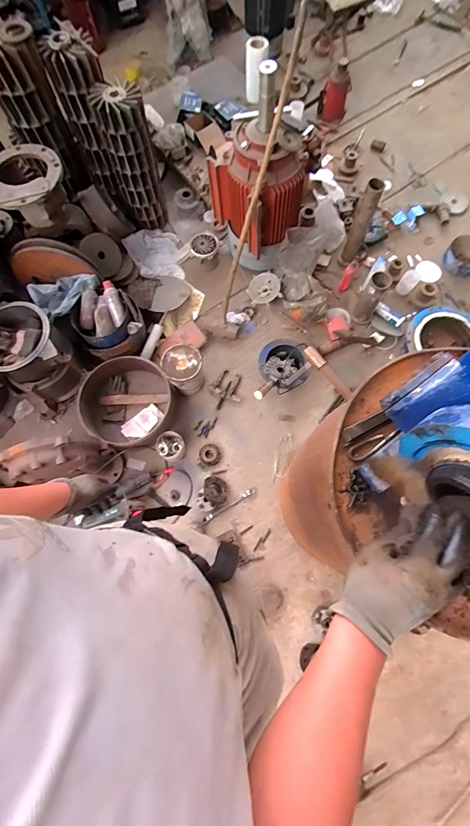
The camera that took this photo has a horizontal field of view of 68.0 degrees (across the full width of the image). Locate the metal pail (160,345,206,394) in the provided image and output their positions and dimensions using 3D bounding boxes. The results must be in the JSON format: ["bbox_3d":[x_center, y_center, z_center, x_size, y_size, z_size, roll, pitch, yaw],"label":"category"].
[{"bbox_3d":[-0.236,-0.200,1.609,0.176,0.199,0.186,0,72,1],"label":"metal pail"}]

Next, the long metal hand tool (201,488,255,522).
[{"bbox_3d":[-0.027,0.410,1.546,0.261,0.019,0.025,-30,74,-8],"label":"long metal hand tool"}]

